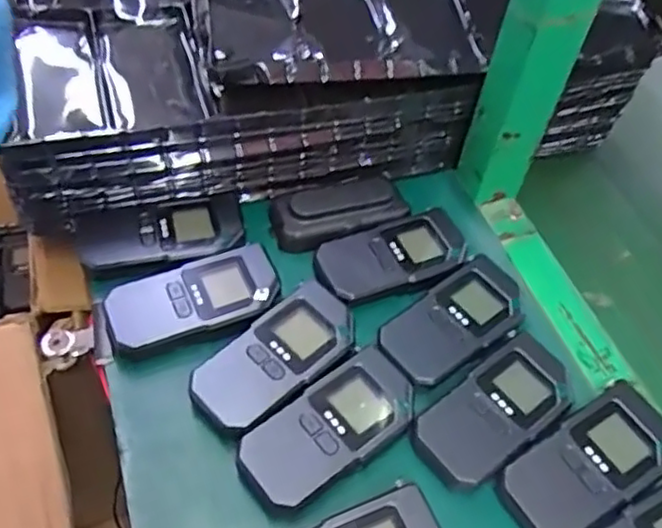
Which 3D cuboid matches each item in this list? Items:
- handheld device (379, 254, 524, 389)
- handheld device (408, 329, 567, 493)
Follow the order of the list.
[{"bbox_3d":[0.089,0.044,0.473,0.114,0.024,0.058,-34,63,-25],"label":"handheld device"},{"bbox_3d":[0.106,0.098,0.434,0.117,0.023,0.055,-31,62,-24],"label":"handheld device"}]

